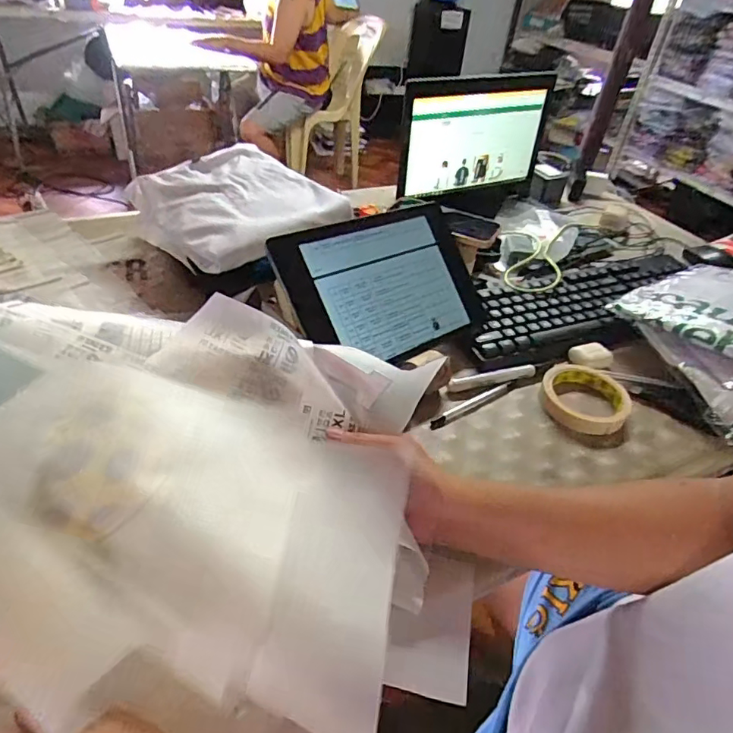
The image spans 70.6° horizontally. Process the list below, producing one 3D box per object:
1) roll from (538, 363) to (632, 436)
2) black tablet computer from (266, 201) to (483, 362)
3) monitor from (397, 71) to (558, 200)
[{"bbox_3d":[0.249,0.032,0.589,0.095,0.023,0.100,4,40,-3],"label":"roll"},{"bbox_3d":[0.028,-0.093,0.575,0.256,0.012,0.162,-25,91,-37],"label":"black tablet computer"},{"bbox_3d":[0.188,-0.391,0.878,0.303,0.186,0.023,-17,46,-25],"label":"monitor"}]

